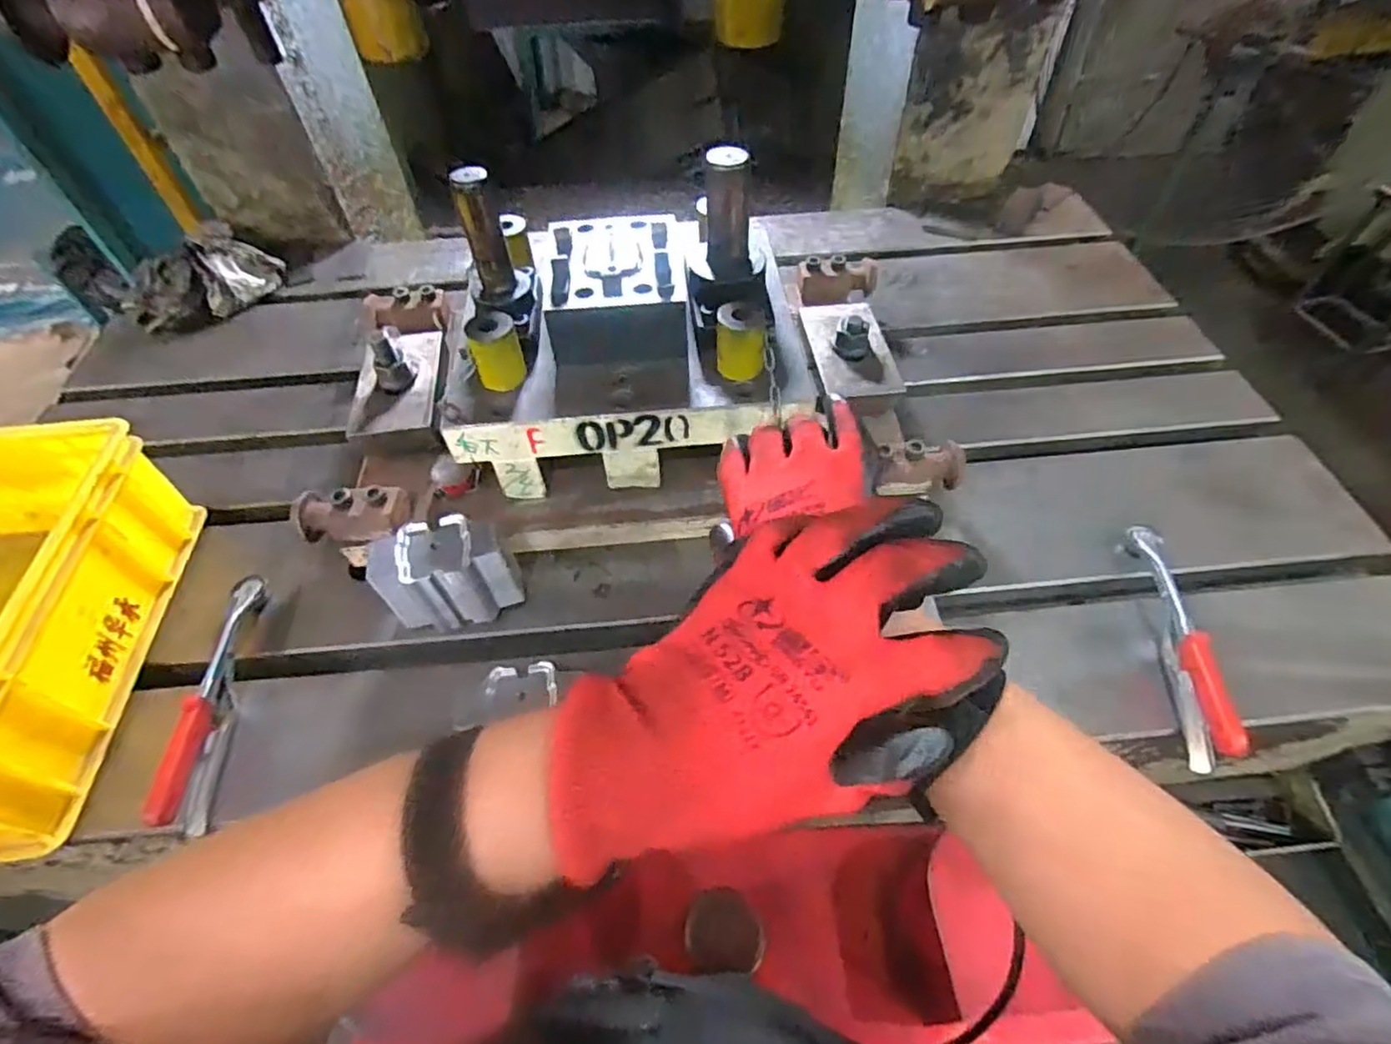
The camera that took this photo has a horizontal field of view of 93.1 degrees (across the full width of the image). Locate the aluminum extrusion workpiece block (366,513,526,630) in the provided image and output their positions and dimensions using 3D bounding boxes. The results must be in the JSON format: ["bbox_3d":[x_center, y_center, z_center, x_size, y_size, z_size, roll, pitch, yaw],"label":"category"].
[{"bbox_3d":[-0.207,0.044,0.552,0.104,0.079,0.061,-10,52,-5],"label":"aluminum extrusion workpiece block"}]

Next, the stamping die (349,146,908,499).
[{"bbox_3d":[-0.074,-0.176,0.597,0.313,0.193,0.240,-12,53,-7],"label":"stamping die"}]

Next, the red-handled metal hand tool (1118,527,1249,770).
[{"bbox_3d":[0.392,0.085,0.533,0.018,0.054,0.213,6,53,7],"label":"red-handled metal hand tool"}]

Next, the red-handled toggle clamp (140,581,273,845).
[{"bbox_3d":[-0.380,0.133,0.522,0.017,0.051,0.203,-7,52,-3],"label":"red-handled toggle clamp"}]

